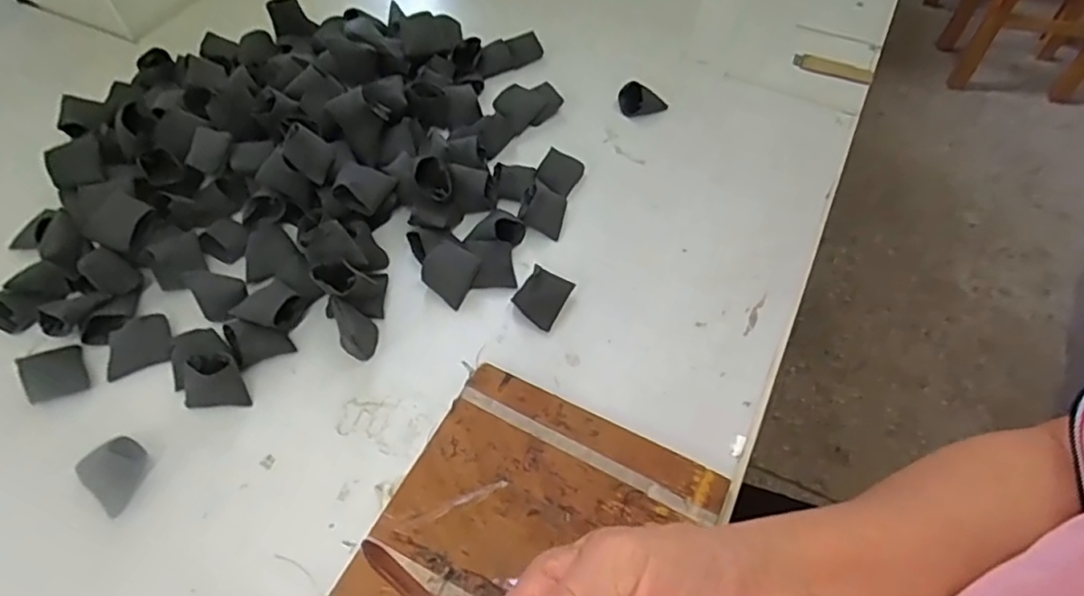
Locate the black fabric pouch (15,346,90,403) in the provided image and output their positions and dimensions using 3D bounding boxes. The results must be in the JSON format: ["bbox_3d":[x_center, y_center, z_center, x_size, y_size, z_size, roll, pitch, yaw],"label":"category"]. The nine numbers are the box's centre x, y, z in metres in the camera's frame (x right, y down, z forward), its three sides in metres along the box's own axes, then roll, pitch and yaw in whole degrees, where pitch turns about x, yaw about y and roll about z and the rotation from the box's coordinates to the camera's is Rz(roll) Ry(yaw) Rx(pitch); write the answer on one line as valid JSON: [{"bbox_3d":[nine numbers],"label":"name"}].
[{"bbox_3d":[-0.334,0.049,0.435,0.034,0.019,0.036,-26,59,-18],"label":"black fabric pouch"}]

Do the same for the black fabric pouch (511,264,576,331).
[{"bbox_3d":[0.001,-0.003,0.472,0.031,0.023,0.042,24,58,15],"label":"black fabric pouch"}]

